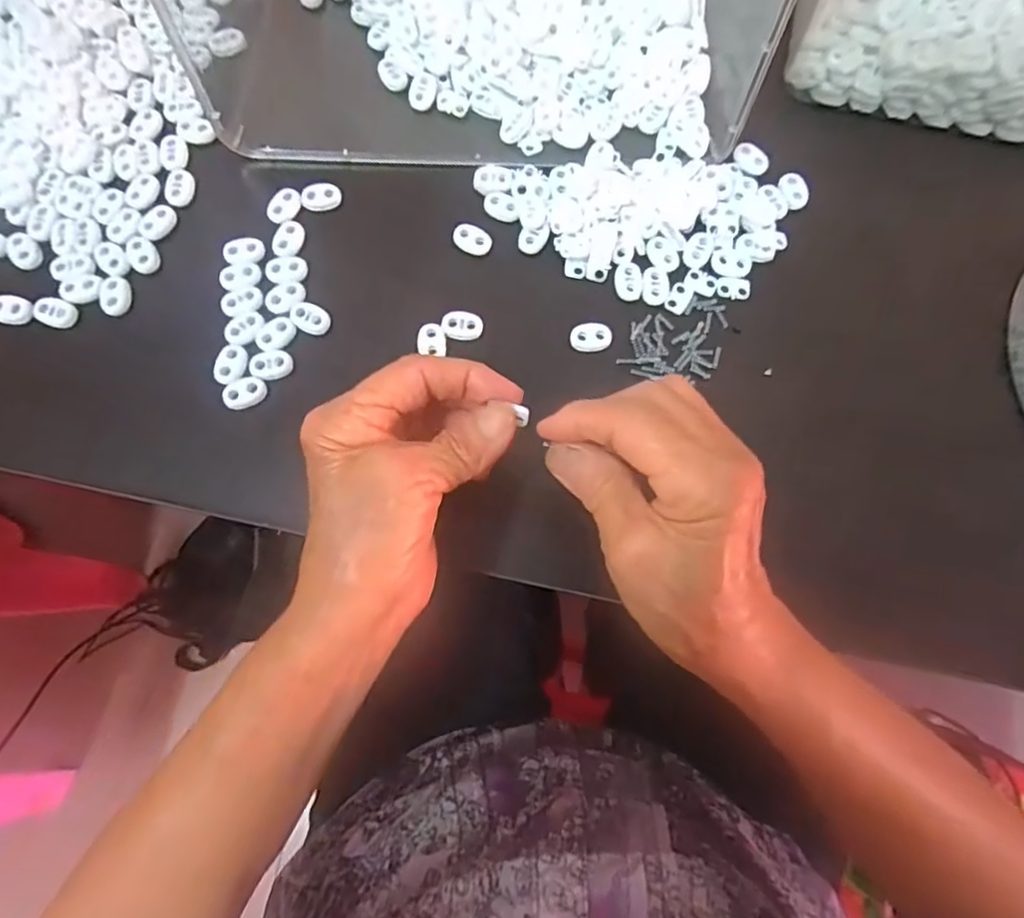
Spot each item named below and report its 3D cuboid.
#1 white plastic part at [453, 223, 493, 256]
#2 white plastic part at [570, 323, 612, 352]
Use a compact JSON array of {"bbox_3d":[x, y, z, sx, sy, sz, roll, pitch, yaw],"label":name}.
[{"bbox_3d":[-0.022,-0.127,0.344,0.022,0.004,0.016,23,77,4],"label":"white plastic part"},{"bbox_3d":[0.044,-0.068,0.334,0.023,0.004,0.015,-1,77,-1],"label":"white plastic part"}]

